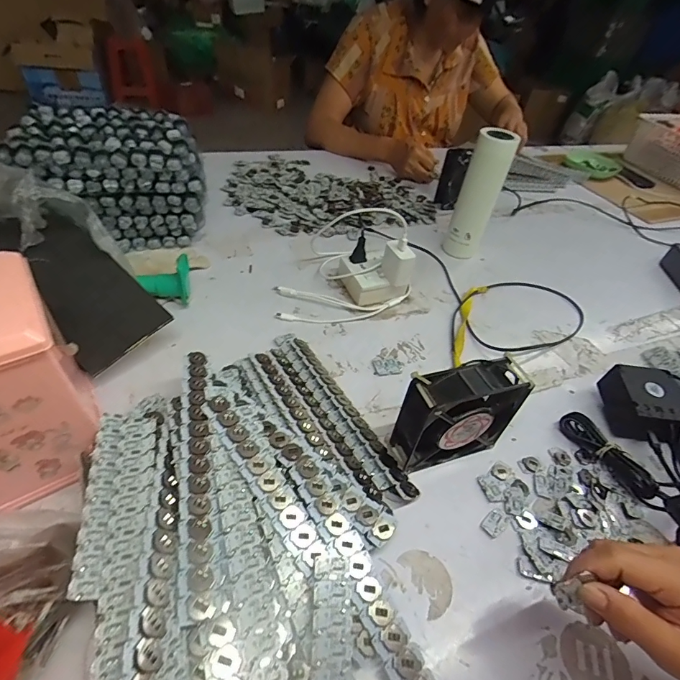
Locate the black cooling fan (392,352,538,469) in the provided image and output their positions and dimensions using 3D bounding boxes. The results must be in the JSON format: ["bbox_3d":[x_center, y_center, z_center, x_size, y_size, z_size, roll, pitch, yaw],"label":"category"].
[{"bbox_3d":[0.122,0.081,0.419,0.119,0.118,0.046,-10,47,-16],"label":"black cooling fan"}]

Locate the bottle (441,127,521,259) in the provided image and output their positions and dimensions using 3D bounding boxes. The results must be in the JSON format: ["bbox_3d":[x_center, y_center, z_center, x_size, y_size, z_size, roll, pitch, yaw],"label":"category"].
[{"bbox_3d":[0.248,-0.259,0.714,0.069,0.206,0.085,20,46,14],"label":"bottle"}]

